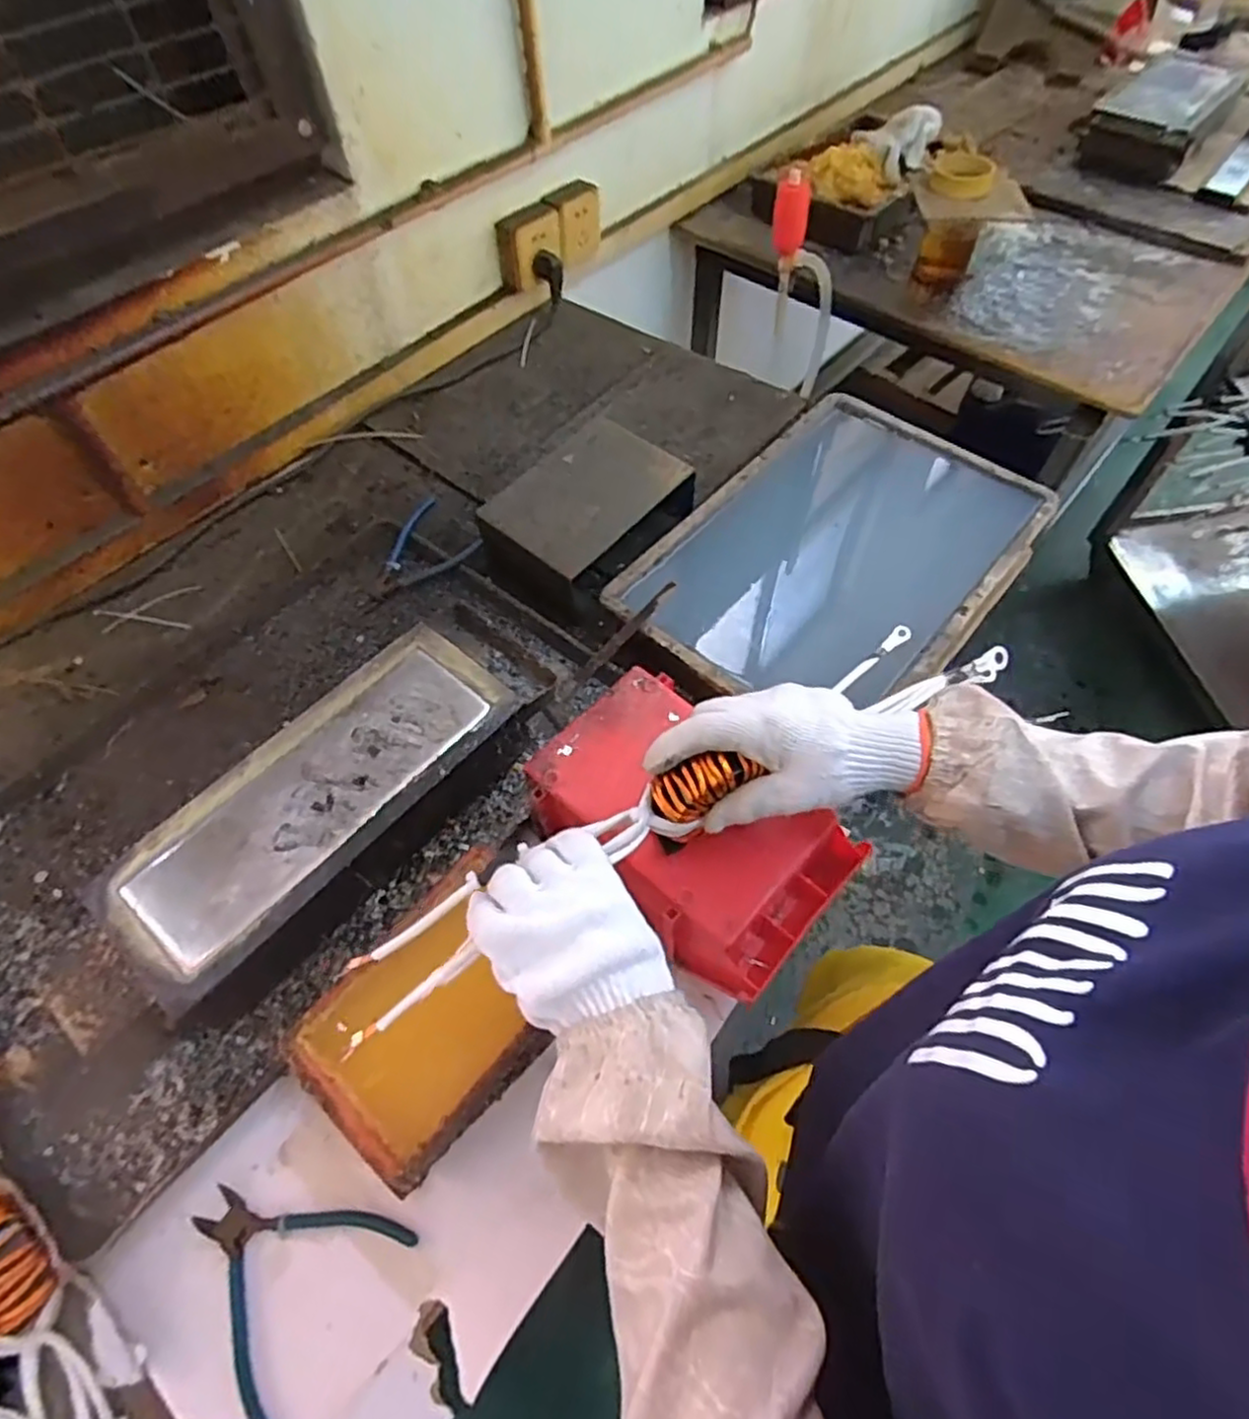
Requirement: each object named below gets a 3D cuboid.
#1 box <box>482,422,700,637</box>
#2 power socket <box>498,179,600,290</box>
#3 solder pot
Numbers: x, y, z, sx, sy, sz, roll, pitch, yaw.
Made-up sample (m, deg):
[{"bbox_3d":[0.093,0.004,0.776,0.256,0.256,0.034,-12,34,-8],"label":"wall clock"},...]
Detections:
[{"bbox_3d":[-0.041,-0.216,0.801,0.148,0.095,0.217,39,67,22],"label":"box"},{"bbox_3d":[-0.106,-0.700,1.041,0.034,0.097,0.191,34,65,20],"label":"power socket"},{"bbox_3d":[-0.249,0.083,0.610,0.142,0.083,0.335,37,66,21],"label":"solder pot"}]

